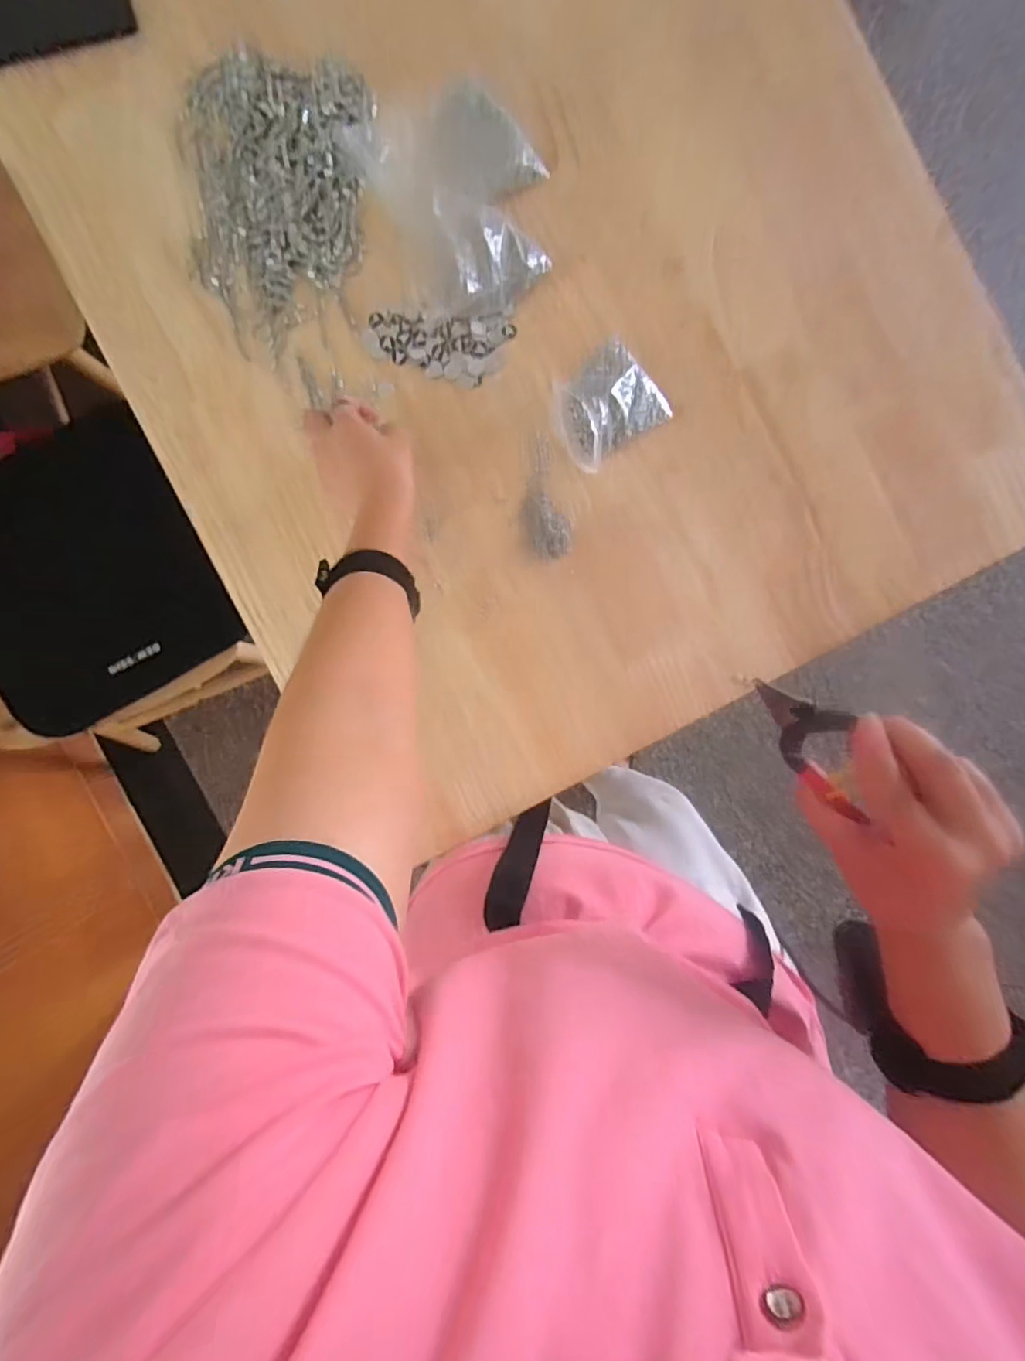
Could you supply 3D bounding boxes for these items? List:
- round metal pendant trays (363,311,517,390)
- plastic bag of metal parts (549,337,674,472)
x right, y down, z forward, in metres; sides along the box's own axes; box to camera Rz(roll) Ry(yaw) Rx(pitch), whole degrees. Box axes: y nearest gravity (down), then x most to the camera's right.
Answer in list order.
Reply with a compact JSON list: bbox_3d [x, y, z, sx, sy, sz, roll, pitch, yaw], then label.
[{"bbox_3d":[-0.068,-0.307,0.549,0.132,0.005,0.057,3,91,-3],"label":"round metal pendant trays"},{"bbox_3d":[0.086,-0.257,0.546,0.103,0.035,0.088,-38,93,-2],"label":"plastic bag of metal parts"}]

